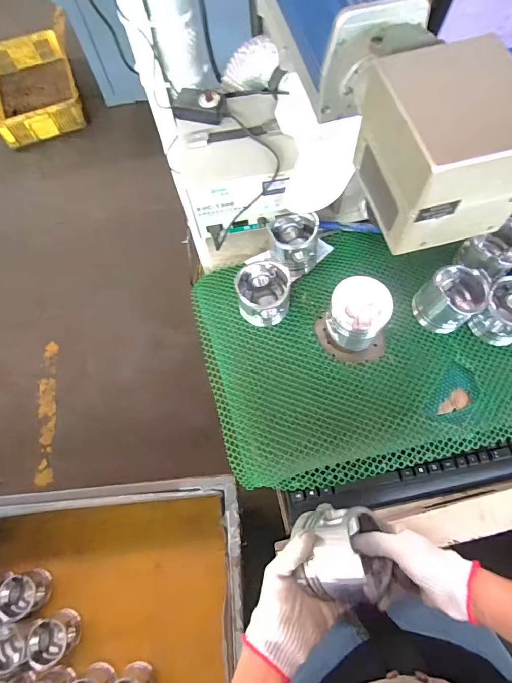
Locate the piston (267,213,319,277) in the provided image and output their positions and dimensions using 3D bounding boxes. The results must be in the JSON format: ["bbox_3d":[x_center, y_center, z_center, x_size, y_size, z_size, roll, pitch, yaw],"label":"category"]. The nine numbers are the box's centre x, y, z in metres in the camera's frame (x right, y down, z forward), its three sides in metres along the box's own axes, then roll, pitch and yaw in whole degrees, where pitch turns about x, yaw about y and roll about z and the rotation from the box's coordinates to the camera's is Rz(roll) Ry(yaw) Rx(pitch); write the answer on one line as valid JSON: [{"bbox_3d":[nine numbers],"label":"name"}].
[{"bbox_3d":[0.071,-0.183,0.698,0.092,0.078,0.097,-5,68,0],"label":"piston"}]

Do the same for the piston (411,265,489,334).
[{"bbox_3d":[0.327,-0.072,0.631,0.089,0.073,0.086,-1,68,1],"label":"piston"}]

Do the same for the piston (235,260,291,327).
[{"bbox_3d":[0.014,-0.080,0.647,0.090,0.077,0.090,-1,68,1],"label":"piston"}]

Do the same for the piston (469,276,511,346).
[{"bbox_3d":[0.422,-0.051,0.624,0.086,0.069,0.093,-35,71,-12],"label":"piston"}]

